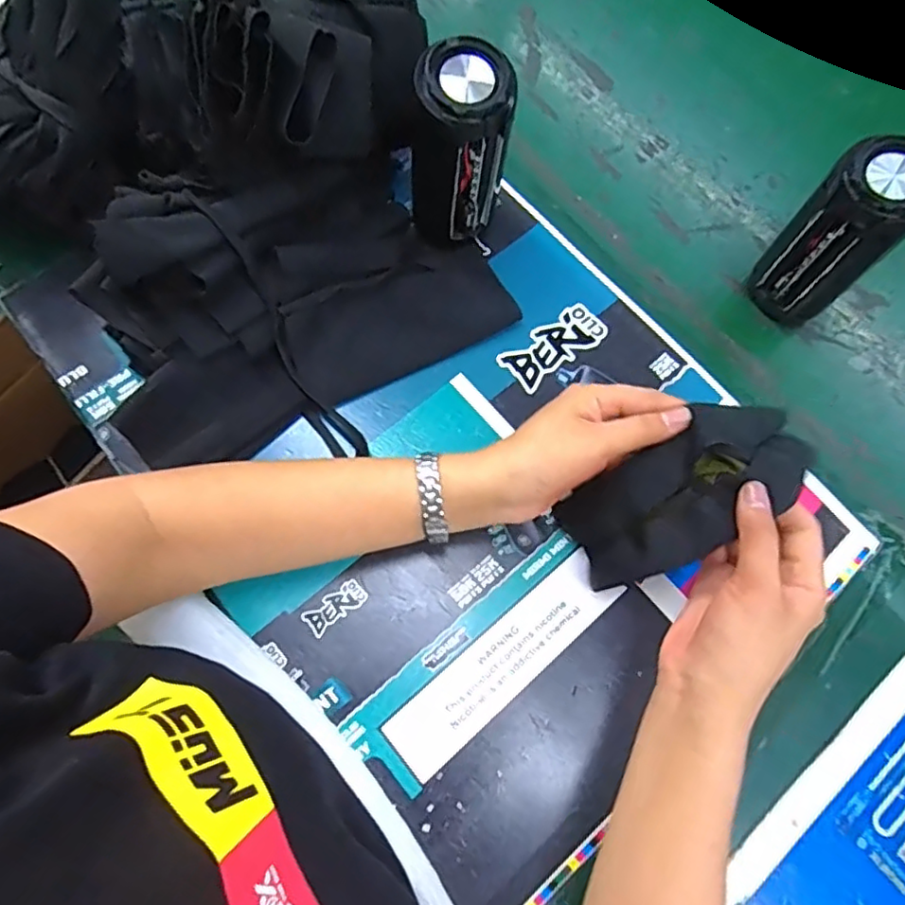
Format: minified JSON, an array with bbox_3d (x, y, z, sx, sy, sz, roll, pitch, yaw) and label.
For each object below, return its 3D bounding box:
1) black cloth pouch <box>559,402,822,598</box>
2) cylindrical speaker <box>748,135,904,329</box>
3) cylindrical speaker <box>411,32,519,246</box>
[{"bbox_3d":[0.142,0.028,0.386,0.148,0.029,0.071,-36,75,19],"label":"black cloth pouch"},{"bbox_3d":[0.275,-0.151,0.439,0.056,0.142,0.062,-37,77,-13],"label":"cylindrical speaker"},{"bbox_3d":[0.003,-0.203,0.437,0.071,0.152,0.054,3,72,-1],"label":"cylindrical speaker"}]

